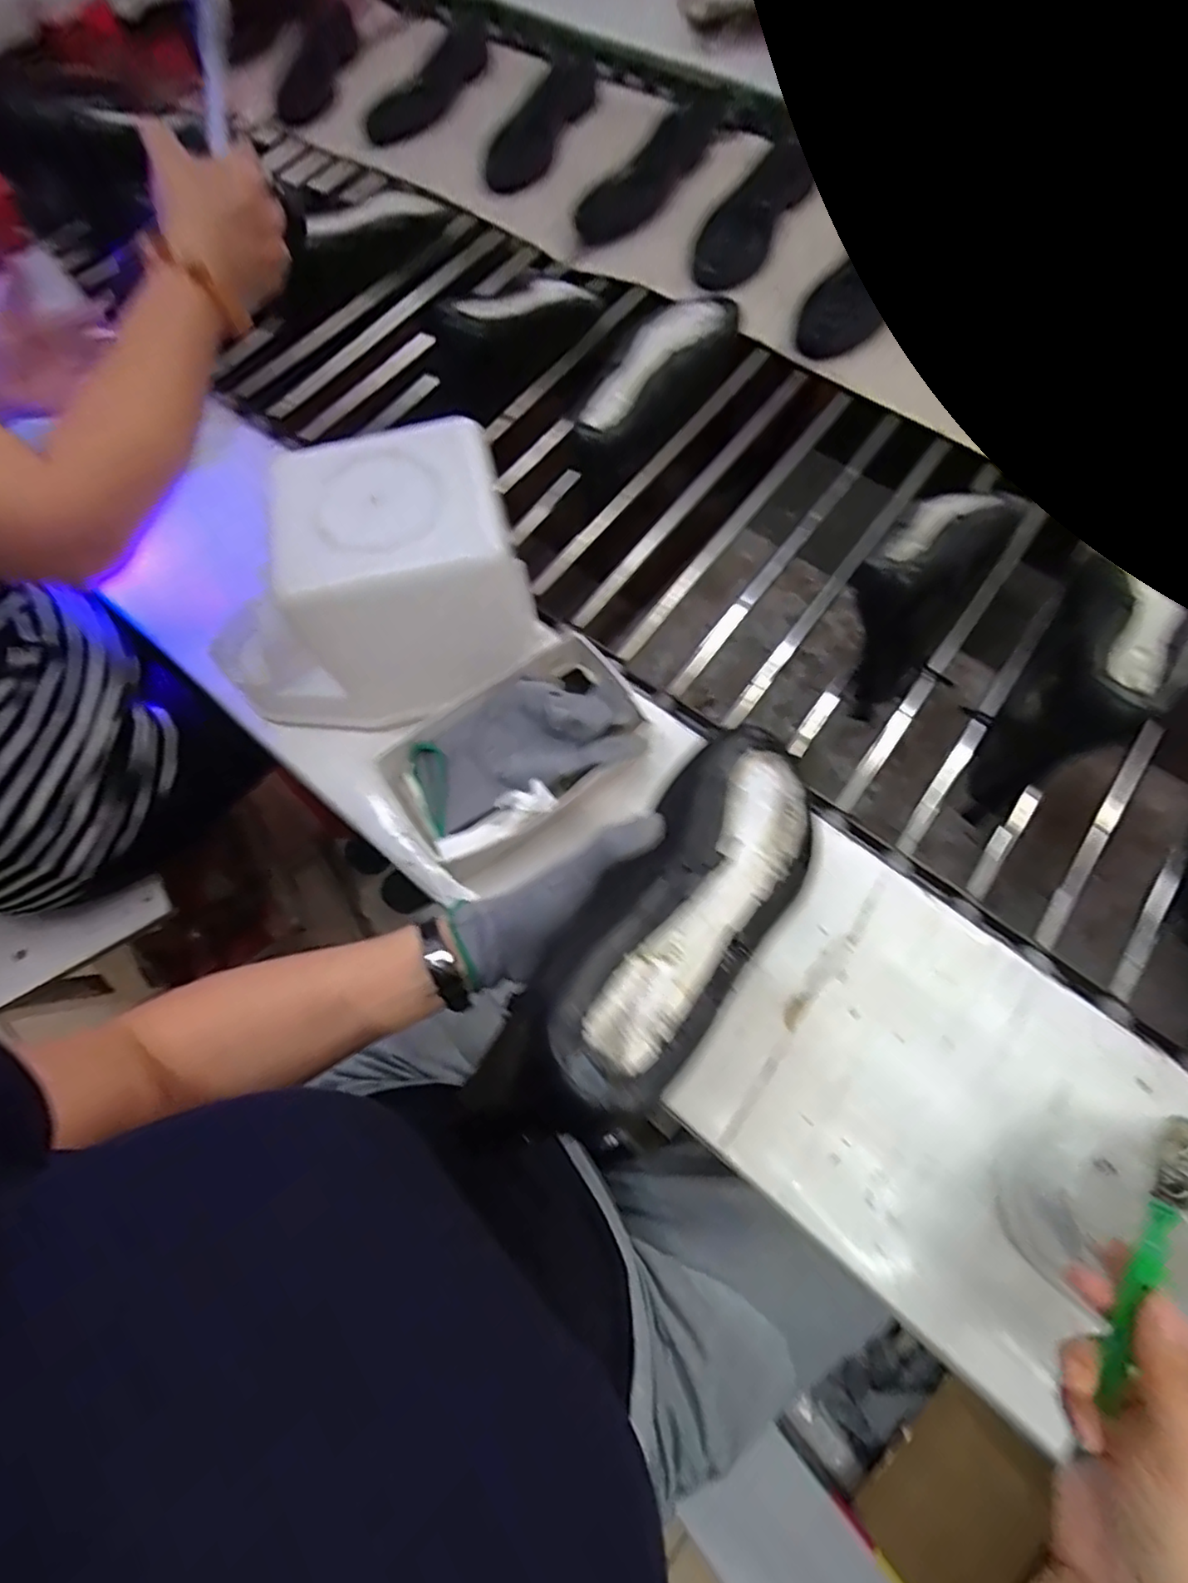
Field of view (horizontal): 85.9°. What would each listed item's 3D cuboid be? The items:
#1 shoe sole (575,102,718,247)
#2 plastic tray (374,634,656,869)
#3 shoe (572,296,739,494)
[{"bbox_3d":[0.080,-0.846,0.870,0.103,0.024,0.281,33,80,19],"label":"shoe sole"},{"bbox_3d":[-0.055,-0.026,0.481,0.189,0.065,0.113,-35,76,-8],"label":"plastic tray"},{"bbox_3d":[0.062,-0.424,0.671,0.092,0.081,0.259,41,79,12],"label":"shoe"}]

